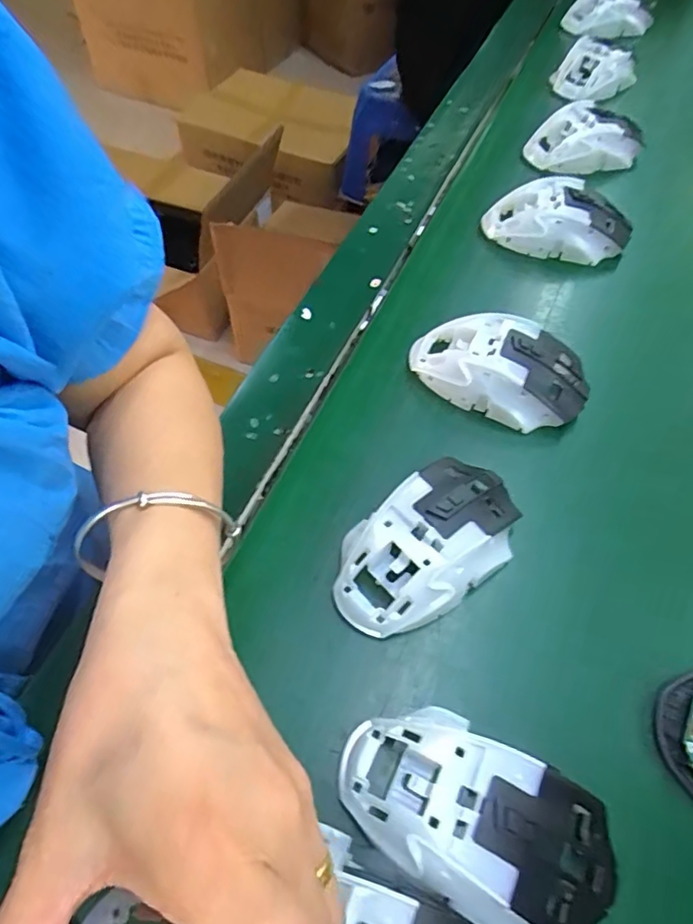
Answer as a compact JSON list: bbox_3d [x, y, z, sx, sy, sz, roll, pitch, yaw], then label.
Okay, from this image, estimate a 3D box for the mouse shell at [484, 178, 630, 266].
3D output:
[{"bbox_3d":[0.172,-0.198,0.462,0.114,0.038,0.060,10,59,3],"label":"mouse shell"}]

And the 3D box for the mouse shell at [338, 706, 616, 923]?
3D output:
[{"bbox_3d":[0.053,0.149,0.239,0.113,0.035,0.063,29,62,14],"label":"mouse shell"}]

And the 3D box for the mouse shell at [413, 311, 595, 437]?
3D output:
[{"bbox_3d":[0.099,-0.061,0.372,0.115,0.037,0.064,16,59,7],"label":"mouse shell"}]

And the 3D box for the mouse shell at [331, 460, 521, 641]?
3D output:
[{"bbox_3d":[0.045,0.043,0.305,0.114,0.035,0.069,-40,68,-23],"label":"mouse shell"}]

